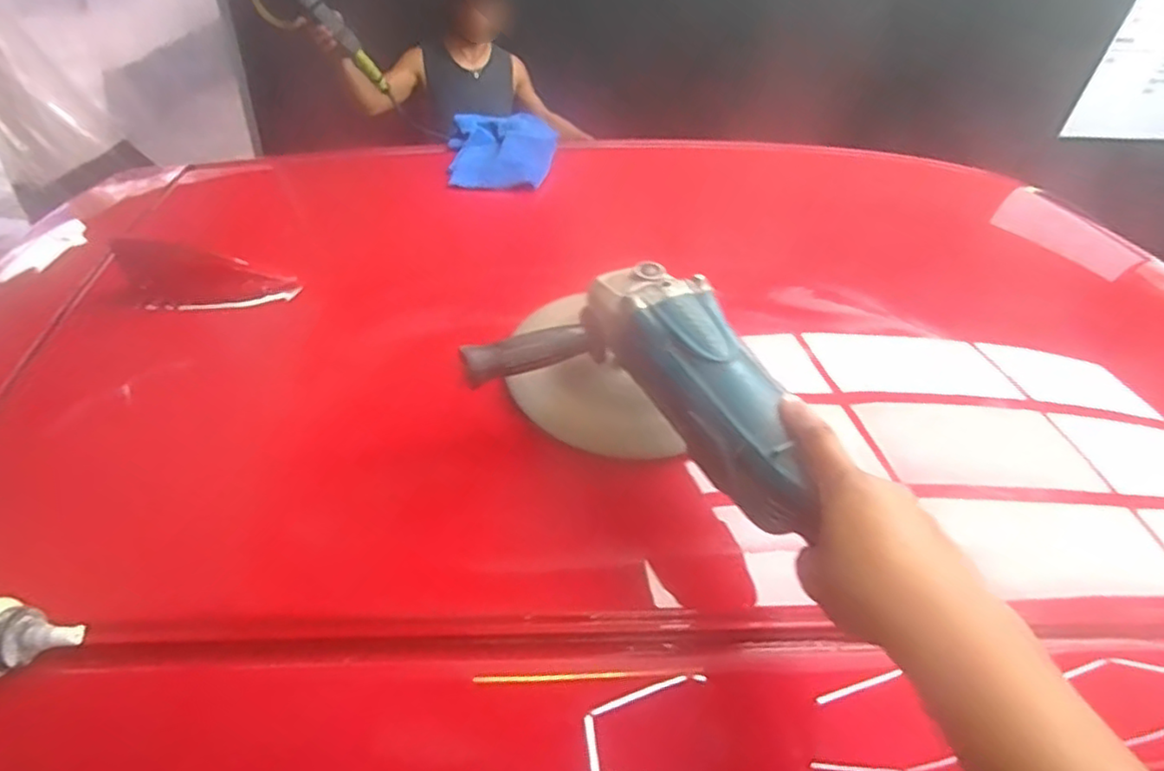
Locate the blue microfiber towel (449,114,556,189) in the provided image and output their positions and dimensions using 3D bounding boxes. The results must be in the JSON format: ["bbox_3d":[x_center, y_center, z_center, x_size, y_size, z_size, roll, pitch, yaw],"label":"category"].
[{"bbox_3d":[-0.130,-0.389,1.030,0.161,0.038,0.261,-2,43,-10],"label":"blue microfiber towel"}]

